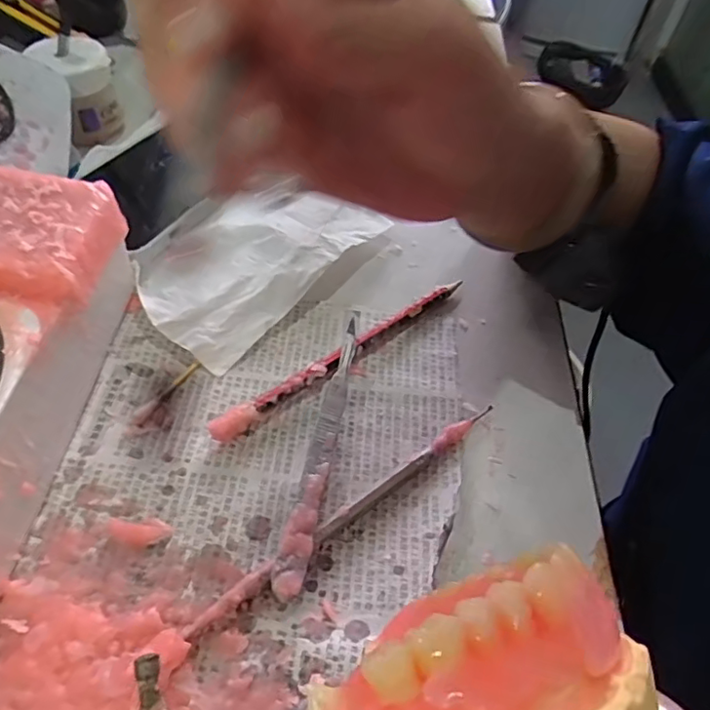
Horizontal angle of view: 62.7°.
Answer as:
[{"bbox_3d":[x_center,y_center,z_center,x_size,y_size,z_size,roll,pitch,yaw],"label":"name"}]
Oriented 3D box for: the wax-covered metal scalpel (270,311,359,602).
[{"bbox_3d":[-0.012,0.035,0.252,0.012,0.013,0.138,12,50,4],"label":"wax-covered metal scalpel"}]

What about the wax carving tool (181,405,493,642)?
[{"bbox_3d":[0.002,0.060,0.236,0.156,0.009,0.007,-30,59,-27],"label":"wax carving tool"}]

